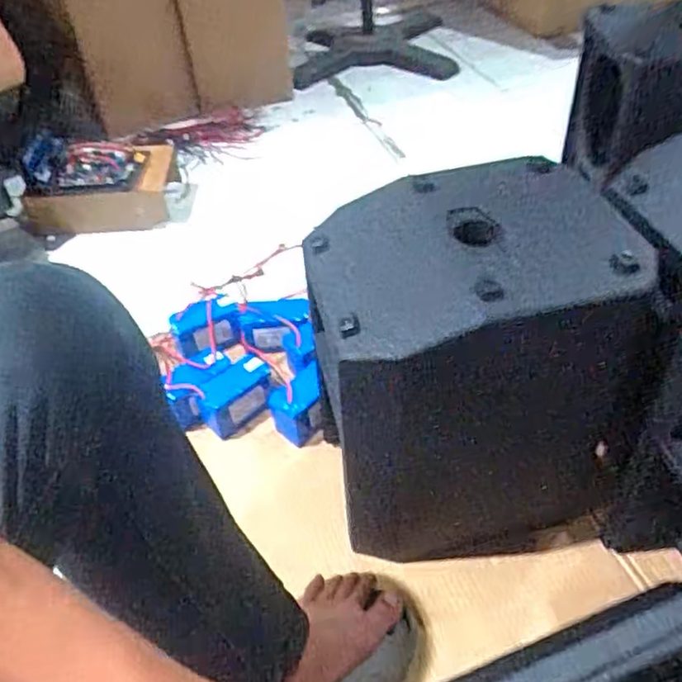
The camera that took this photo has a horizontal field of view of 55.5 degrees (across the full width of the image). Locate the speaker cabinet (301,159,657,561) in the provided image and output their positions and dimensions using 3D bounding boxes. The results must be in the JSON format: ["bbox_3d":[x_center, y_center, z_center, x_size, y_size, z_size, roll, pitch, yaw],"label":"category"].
[{"bbox_3d":[0.137,0.052,0.731,0.305,0.386,0.298,-8,44,-3],"label":"speaker cabinet"}]

